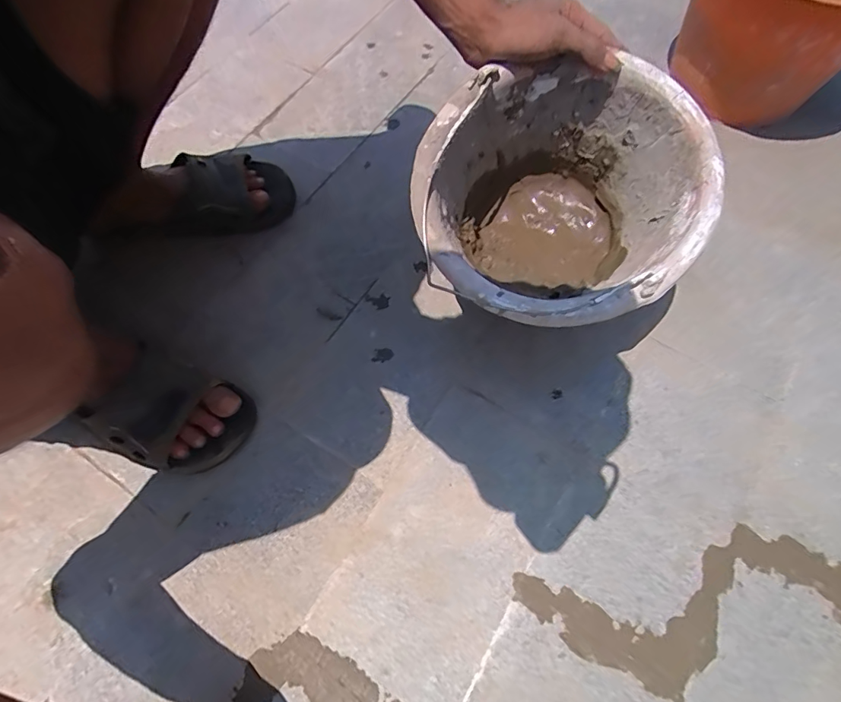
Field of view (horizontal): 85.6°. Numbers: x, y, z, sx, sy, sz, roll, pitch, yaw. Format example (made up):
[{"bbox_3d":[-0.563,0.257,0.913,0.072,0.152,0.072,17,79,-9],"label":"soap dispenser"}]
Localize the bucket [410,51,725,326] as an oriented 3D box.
[{"bbox_3d":[0.124,-0.126,0.458,0.256,0.172,0.238,0,67,0],"label":"bucket"}]

